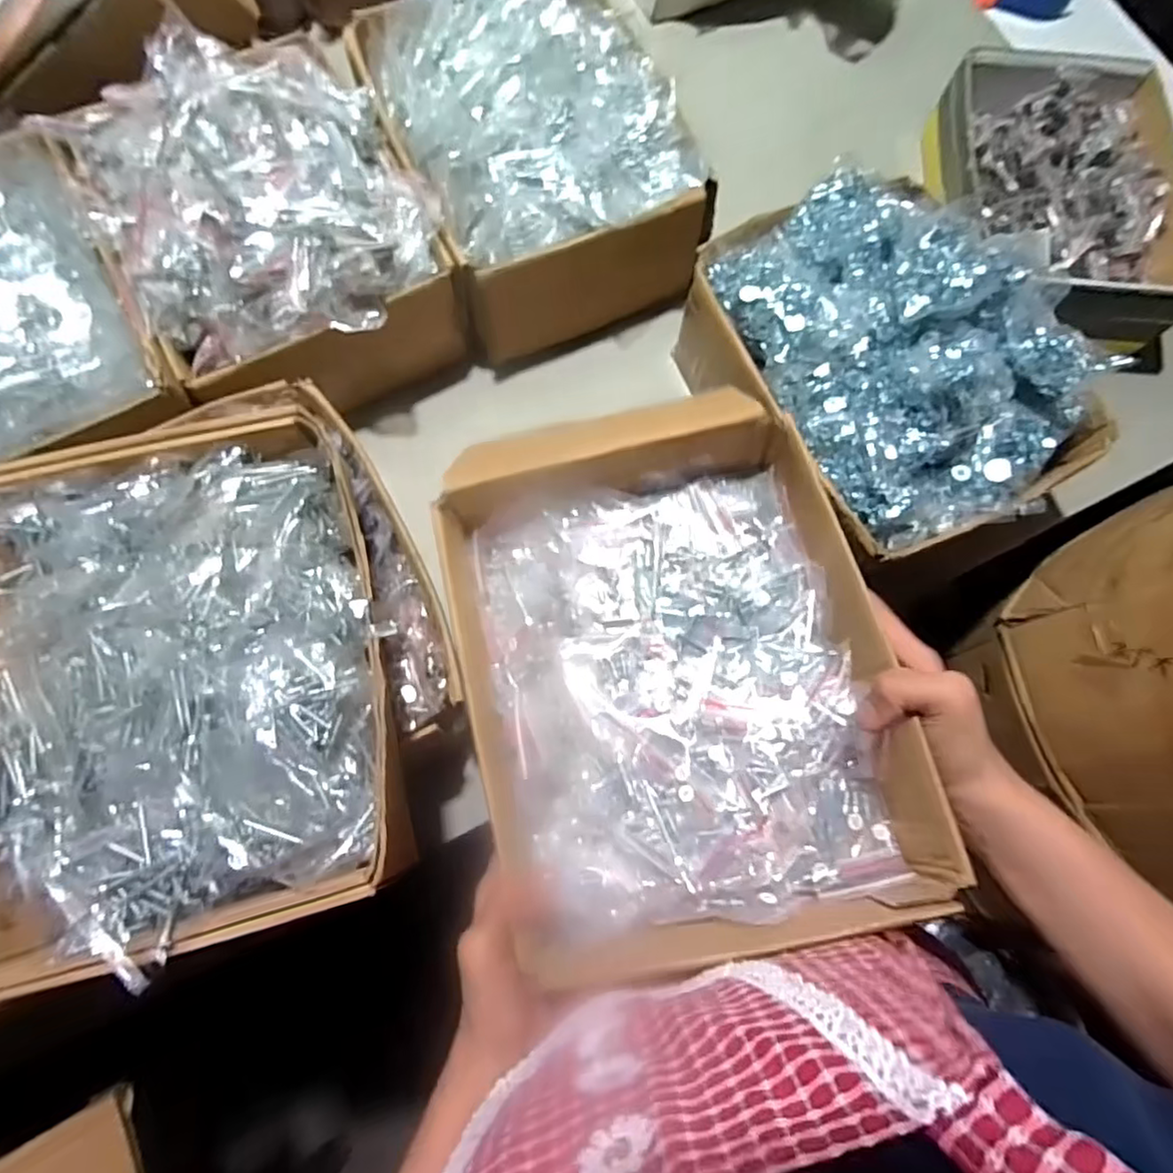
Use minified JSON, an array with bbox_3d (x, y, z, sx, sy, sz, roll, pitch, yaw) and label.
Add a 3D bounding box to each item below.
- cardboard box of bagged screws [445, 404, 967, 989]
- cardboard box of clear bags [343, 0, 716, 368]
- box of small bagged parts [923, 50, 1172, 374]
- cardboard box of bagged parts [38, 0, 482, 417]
[{"bbox_3d":[0.049,0.048,0.428,0.254,0.094,0.372,-13,76,-5],"label":"cardboard box of bagged screws"},{"bbox_3d":[-0.041,-0.422,0.632,0.264,0.151,0.371,-24,77,-8],"label":"cardboard box of clear bags"},{"bbox_3d":[0.512,-0.417,0.695,0.246,0.093,0.322,-3,75,-2],"label":"box of small bagged parts"},{"bbox_3d":[-0.294,-0.339,0.594,0.266,0.166,0.353,-25,77,-8],"label":"cardboard box of bagged parts"}]

